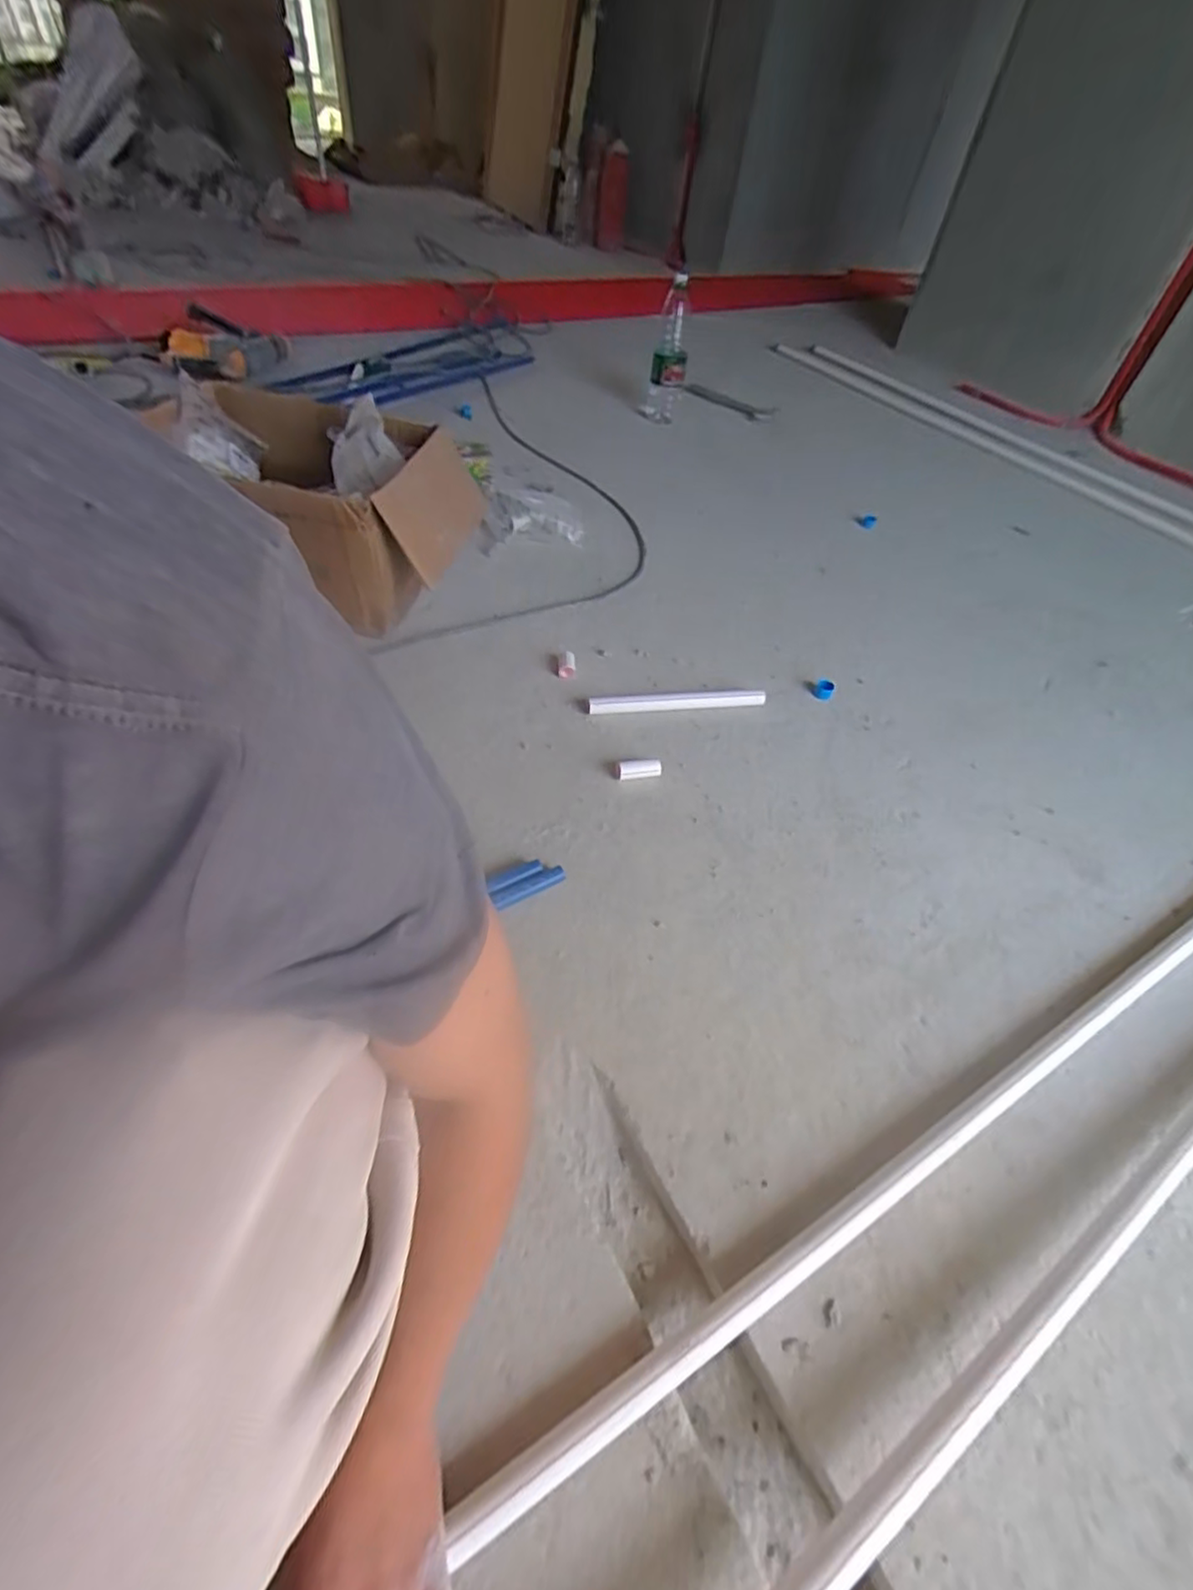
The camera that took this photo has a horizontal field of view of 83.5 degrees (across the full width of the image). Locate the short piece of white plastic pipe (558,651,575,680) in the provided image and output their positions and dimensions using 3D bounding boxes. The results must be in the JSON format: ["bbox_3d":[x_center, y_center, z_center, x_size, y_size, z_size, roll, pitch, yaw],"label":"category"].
[{"bbox_3d":[-0.047,-0.208,1.059,0.027,0.021,0.050,3,48,-4],"label":"short piece of white plastic pipe"}]

